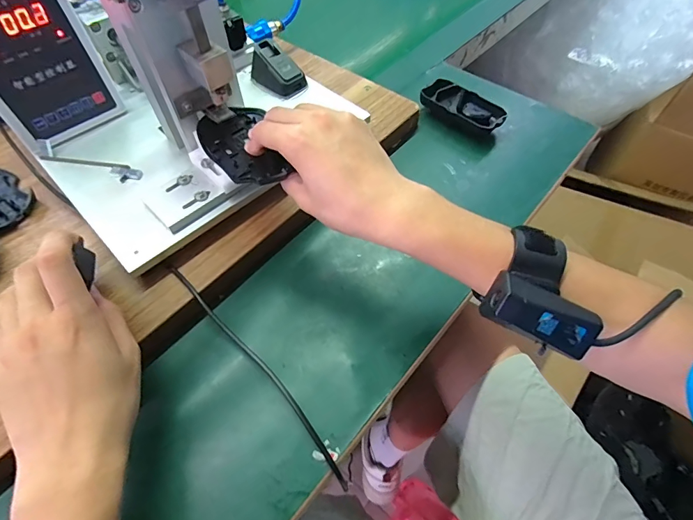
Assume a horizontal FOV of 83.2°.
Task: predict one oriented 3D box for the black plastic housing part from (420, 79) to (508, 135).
[{"bbox_3d":[0.151,-0.193,0.507,0.105,0.030,0.053,39,65,22],"label":"black plastic housing part"}]

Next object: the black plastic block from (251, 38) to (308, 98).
[{"bbox_3d":[-0.083,-0.229,0.465,0.061,0.037,0.040,34,63,20],"label":"black plastic block"}]

